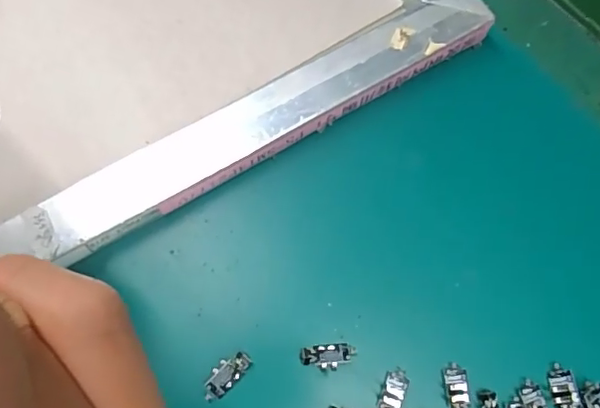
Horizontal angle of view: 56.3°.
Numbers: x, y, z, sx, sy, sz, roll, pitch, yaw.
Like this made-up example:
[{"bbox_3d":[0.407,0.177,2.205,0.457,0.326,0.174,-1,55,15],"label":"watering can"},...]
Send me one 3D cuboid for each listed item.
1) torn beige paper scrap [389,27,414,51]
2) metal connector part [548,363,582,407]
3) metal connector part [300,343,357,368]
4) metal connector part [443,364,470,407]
[{"bbox_3d":[0.055,-0.092,0.308,0.010,0.004,0.015,29,72,7],"label":"torn beige paper scrap"},{"bbox_3d":[0.128,0.093,0.268,0.011,0.004,0.031,-4,71,-4],"label":"metal connector part"},{"bbox_3d":[0.013,0.073,0.273,0.027,0.005,0.011,2,71,-2],"label":"metal connector part"},{"bbox_3d":[0.076,0.091,0.269,0.011,0.004,0.026,-2,71,-3],"label":"metal connector part"}]

